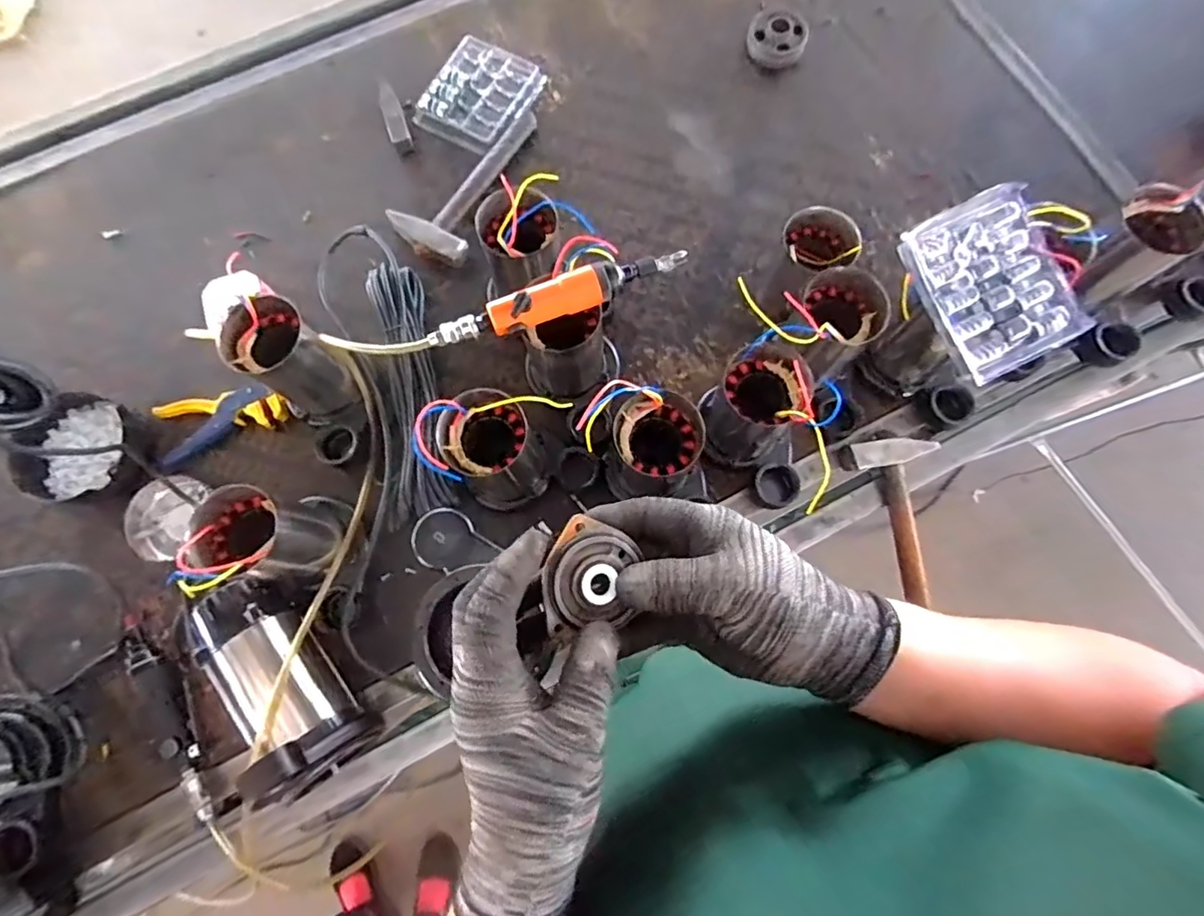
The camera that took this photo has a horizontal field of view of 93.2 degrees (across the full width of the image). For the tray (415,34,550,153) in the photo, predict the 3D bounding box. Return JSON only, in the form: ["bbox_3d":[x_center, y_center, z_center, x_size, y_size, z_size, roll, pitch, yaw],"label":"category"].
[{"bbox_3d":[-0.190,-0.565,0.882,0.150,0.024,0.177,30,79,8],"label":"tray"}]

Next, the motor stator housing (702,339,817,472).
[{"bbox_3d":[0.172,-0.059,0.654,0.098,0.162,0.093,0,76,1],"label":"motor stator housing"}]

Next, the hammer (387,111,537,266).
[{"bbox_3d":[-0.202,-0.421,0.840,0.123,0.031,0.275,22,78,6],"label":"hammer"}]

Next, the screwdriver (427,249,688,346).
[{"bbox_3d":[-0.039,-0.166,0.582,0.273,0.035,0.032,-20,77,-4],"label":"screwdriver"}]

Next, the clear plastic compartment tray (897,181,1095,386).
[{"bbox_3d":[0.401,-0.179,0.583,0.145,0.026,0.170,-26,87,-6],"label":"clear plastic compartment tray"}]

